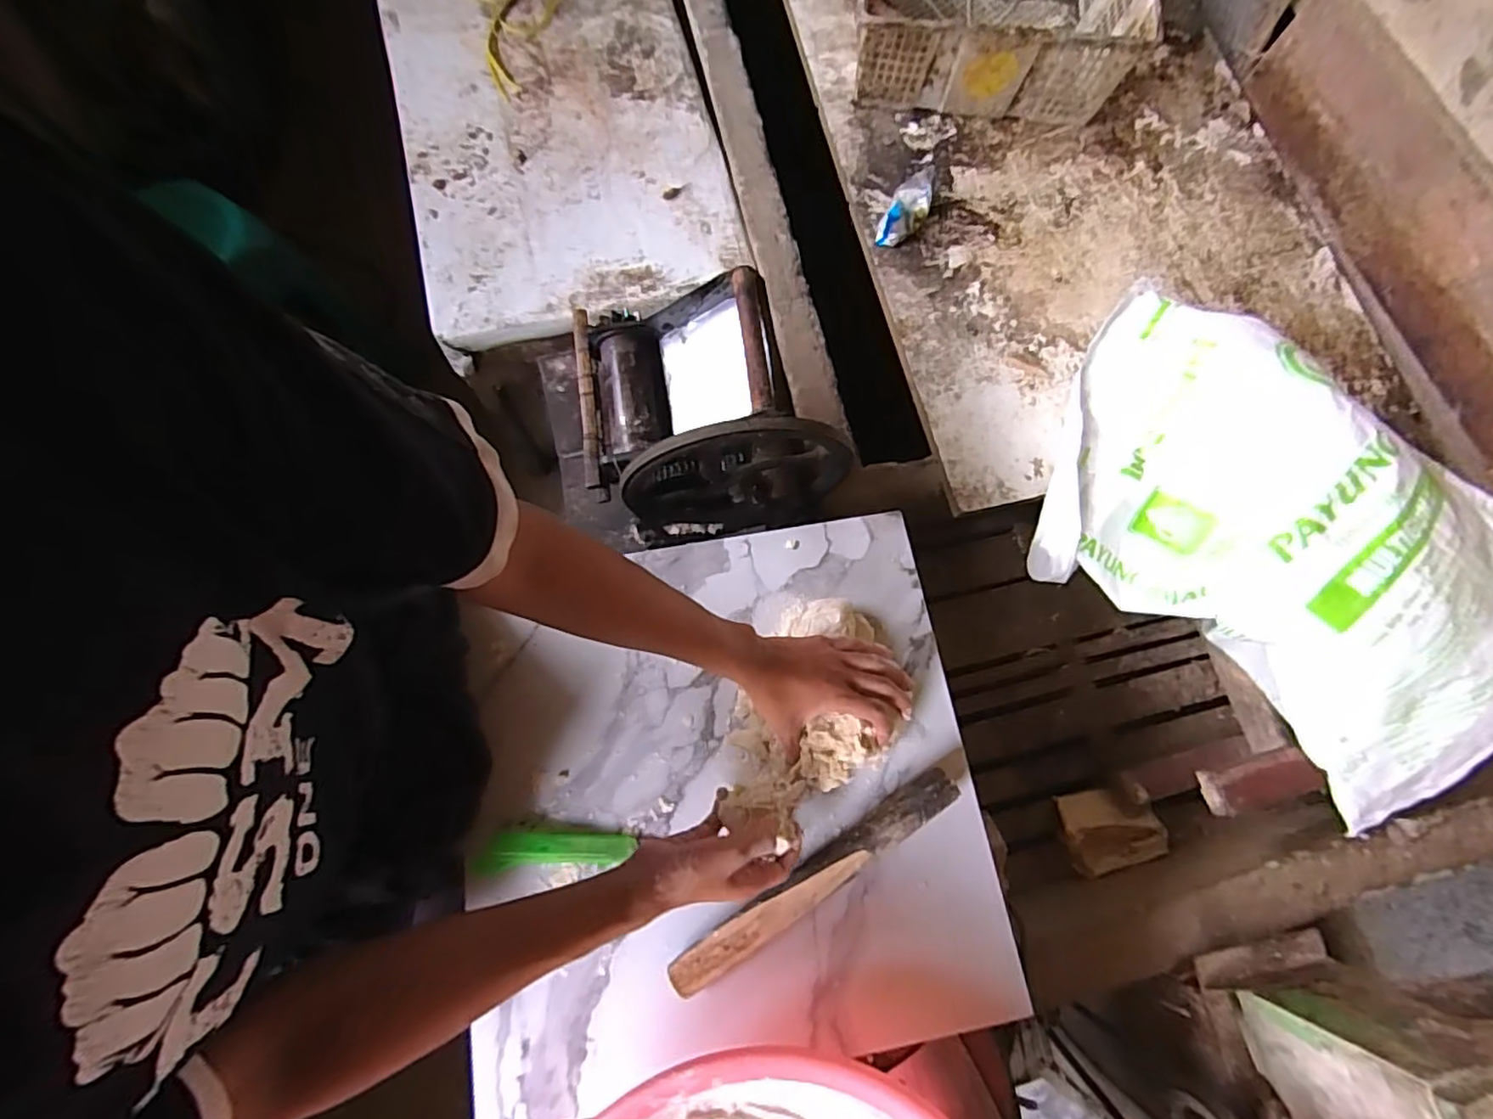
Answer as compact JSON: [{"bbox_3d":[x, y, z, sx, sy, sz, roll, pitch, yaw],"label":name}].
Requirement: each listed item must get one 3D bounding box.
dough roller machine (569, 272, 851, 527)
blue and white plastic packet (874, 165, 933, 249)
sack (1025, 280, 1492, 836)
[{"bbox_3d":[-0.046,-0.180,0.720,0.283,0.249,0.228,-7,72,-2],"label":"dough roller machine"},{"bbox_3d":[0.259,-0.565,1.008,0.055,0.029,0.130,35,92,11],"label":"blue and white plastic packet"},{"bbox_3d":[0.693,-0.023,0.812,0.684,0.190,0.423,39,77,12],"label":"sack"}]

